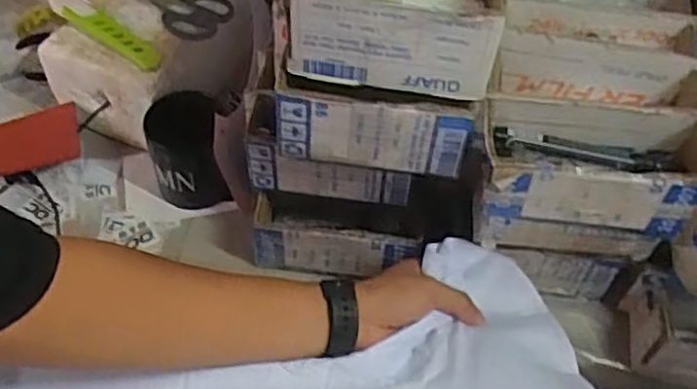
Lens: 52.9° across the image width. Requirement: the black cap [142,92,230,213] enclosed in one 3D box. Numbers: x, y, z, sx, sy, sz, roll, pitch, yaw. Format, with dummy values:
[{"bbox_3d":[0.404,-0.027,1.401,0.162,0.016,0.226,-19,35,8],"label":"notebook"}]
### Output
[{"bbox_3d":[-0.167,-0.045,0.723,0.072,0.094,0.081,-10,54,-10],"label":"black cap"}]

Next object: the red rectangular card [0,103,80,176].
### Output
[{"bbox_3d":[-0.341,-0.059,0.758,0.094,0.009,0.067,-13,74,-8],"label":"red rectangular card"}]

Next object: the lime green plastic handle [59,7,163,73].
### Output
[{"bbox_3d":[-0.241,-0.164,0.722,0.134,0.010,0.030,34,58,20],"label":"lime green plastic handle"}]

